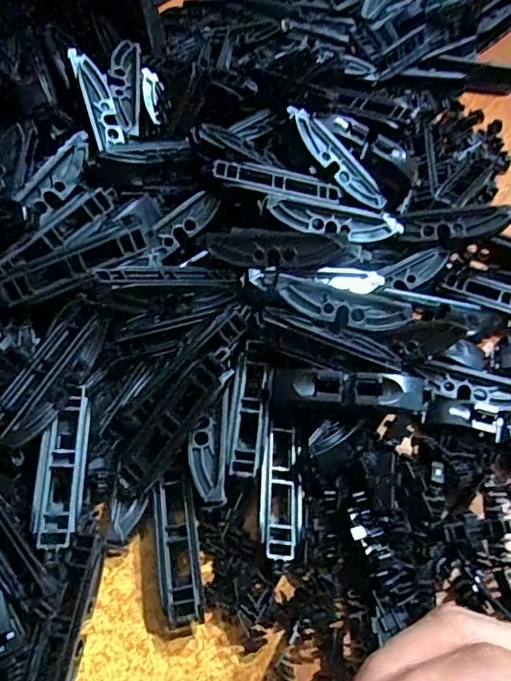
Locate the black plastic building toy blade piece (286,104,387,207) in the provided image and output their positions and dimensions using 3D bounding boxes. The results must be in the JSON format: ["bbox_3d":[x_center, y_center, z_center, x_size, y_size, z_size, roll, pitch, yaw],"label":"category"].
[{"bbox_3d":[0.048,-0.108,0.305,0.077,0.008,0.017,45,64,-7],"label":"black plastic building toy blade piece"}]

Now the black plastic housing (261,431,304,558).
[{"bbox_3d":[0.013,0.074,0.250,0.019,0.014,0.062,-1,55,3],"label":"black plastic housing"}]

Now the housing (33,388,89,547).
[{"bbox_3d":[-0.086,0.057,0.232,0.019,0.017,0.069,-5,55,1],"label":"housing"}]

